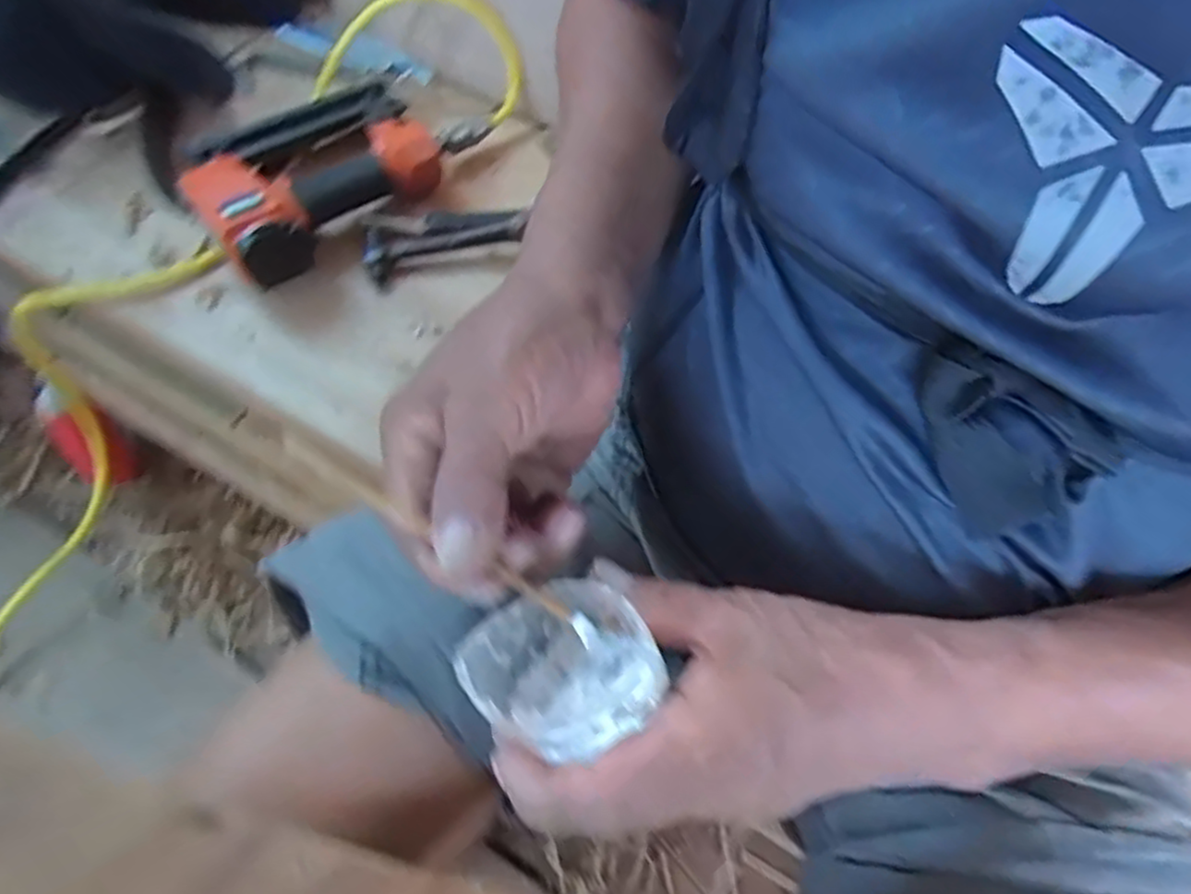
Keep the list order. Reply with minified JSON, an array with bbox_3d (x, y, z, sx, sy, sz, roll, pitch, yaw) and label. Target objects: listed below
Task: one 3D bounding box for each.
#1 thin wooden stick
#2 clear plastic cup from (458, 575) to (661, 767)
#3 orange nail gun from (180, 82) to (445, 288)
[{"bbox_3d":[-0.050,0.030,0.238,0.121,0.011,0.009,33,66,-7],"label":"thin wooden stick"},{"bbox_3d":[-0.010,0.076,0.248,0.060,0.042,0.051,-34,70,-17],"label":"clear plastic cup"},{"bbox_3d":[-0.228,-0.233,0.598,0.127,0.066,0.223,38,69,15],"label":"orange nail gun"}]

